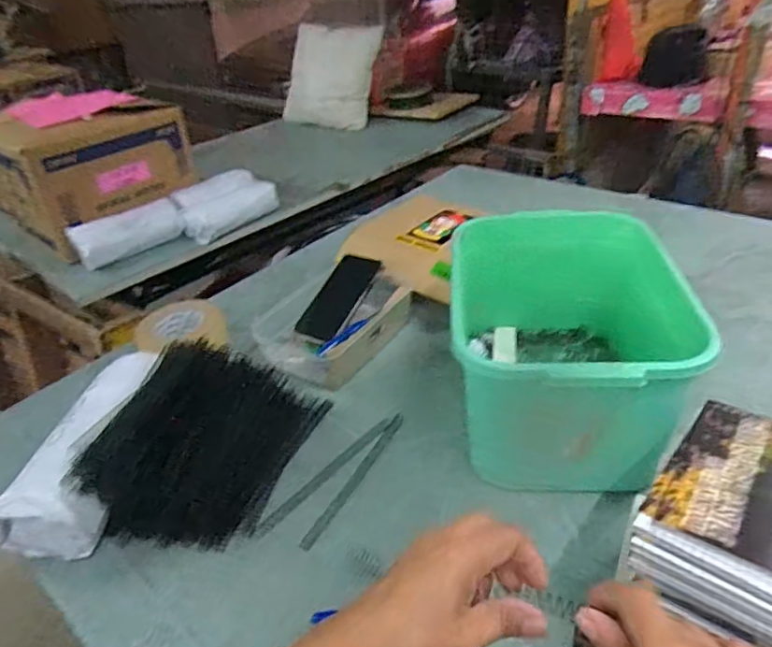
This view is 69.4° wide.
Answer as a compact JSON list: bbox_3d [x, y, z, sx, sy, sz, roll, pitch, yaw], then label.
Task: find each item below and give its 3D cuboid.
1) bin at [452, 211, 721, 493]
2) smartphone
[{"bbox_3d":[0.202,0.028,0.658,0.228,0.201,0.336,-2,35,8],"label":"bin"},{"bbox_3d":[-0.072,-0.041,0.853,0.064,0.012,0.148,27,79,14],"label":"smartphone"}]

